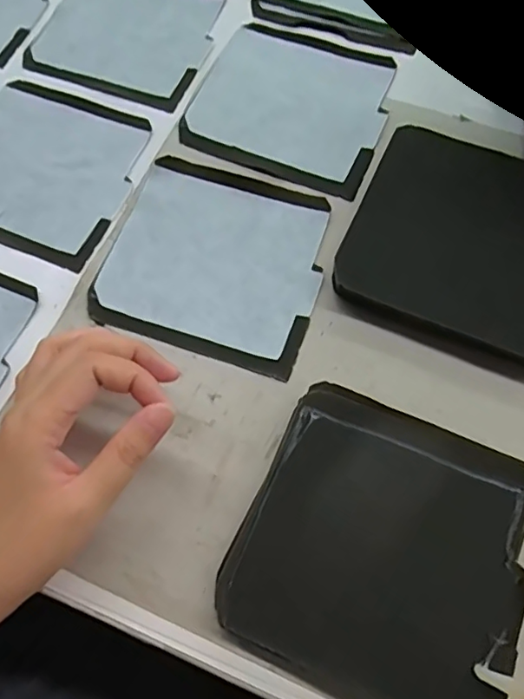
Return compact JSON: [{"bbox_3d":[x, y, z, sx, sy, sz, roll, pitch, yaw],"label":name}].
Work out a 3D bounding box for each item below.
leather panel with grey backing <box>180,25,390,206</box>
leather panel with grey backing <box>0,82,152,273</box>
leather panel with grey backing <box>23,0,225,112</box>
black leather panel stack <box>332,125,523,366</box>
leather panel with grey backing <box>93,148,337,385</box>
[{"bbox_3d":[0.023,-0.179,0.405,0.133,0.005,0.126,22,71,11],"label":"leather panel with grey backing"},{"bbox_3d":[-0.155,-0.130,0.396,0.136,0.008,0.127,22,72,11],"label":"leather panel with grey backing"},{"bbox_3d":[-0.103,-0.253,0.438,0.133,0.004,0.123,20,71,11],"label":"leather panel with grey backing"},{"bbox_3d":[0.126,-0.066,0.343,0.134,0.019,0.135,22,71,11],"label":"black leather panel stack"},{"bbox_3d":[-0.028,-0.060,0.356,0.133,0.004,0.127,17,70,9],"label":"leather panel with grey backing"}]

